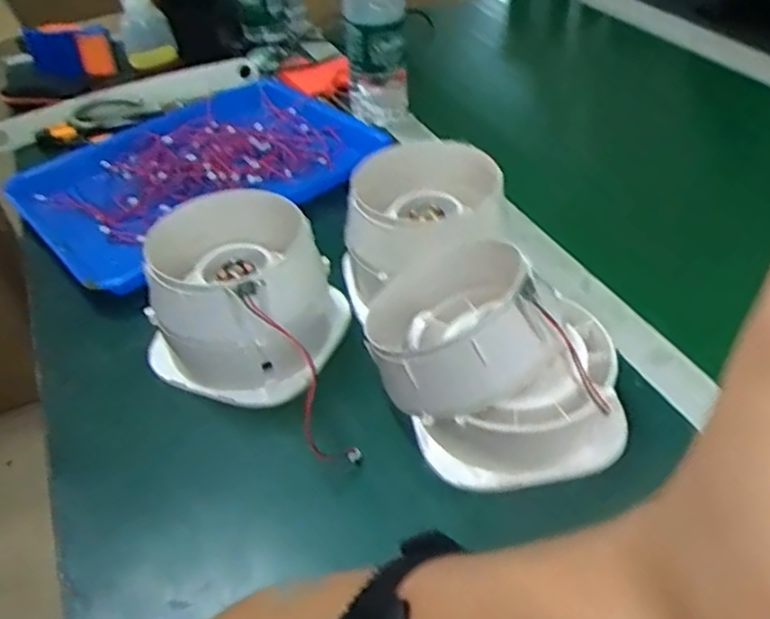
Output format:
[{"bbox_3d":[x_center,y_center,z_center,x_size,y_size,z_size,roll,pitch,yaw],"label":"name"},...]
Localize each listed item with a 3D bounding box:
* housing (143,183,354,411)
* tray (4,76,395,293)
[{"bbox_3d":[-0.112,-0.007,0.526,0.135,0.107,0.111,9,43,15],"label":"housing"},{"bbox_3d":[-0.198,-0.149,0.750,0.352,0.051,0.260,-33,49,-28],"label":"tray"}]

